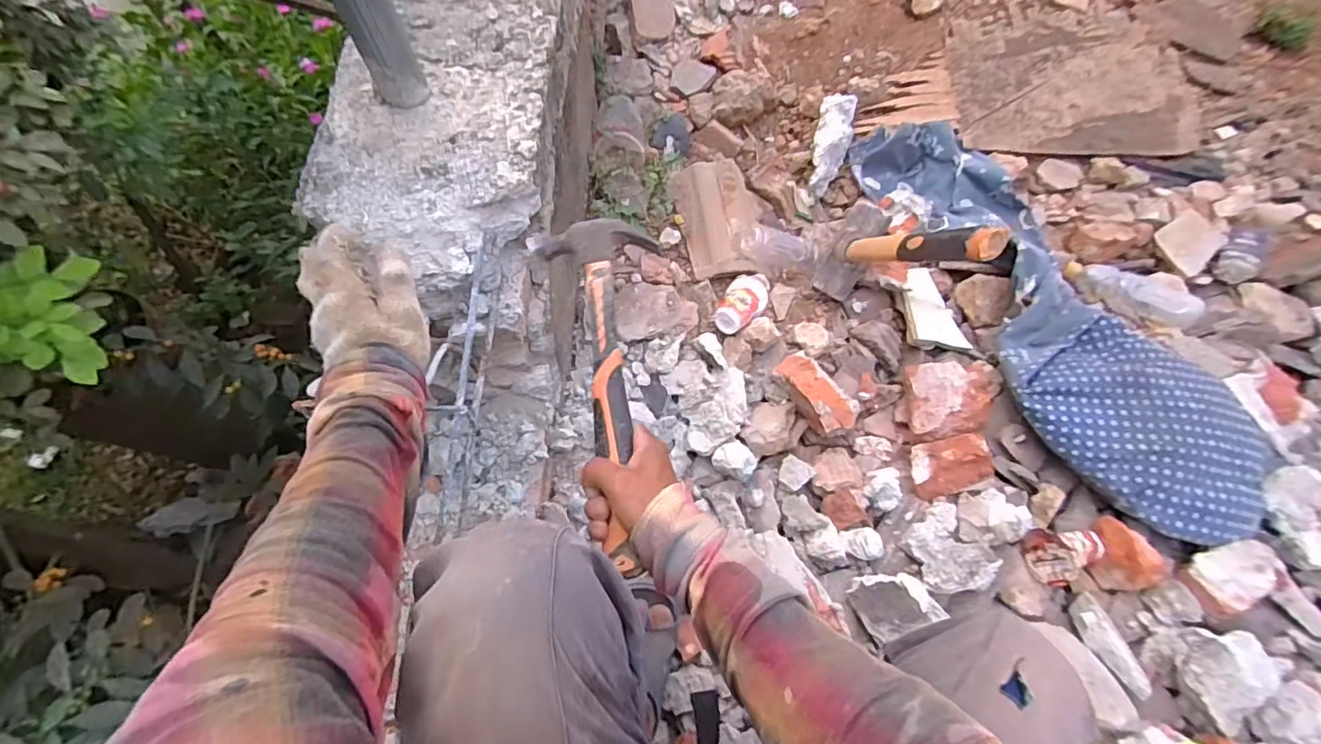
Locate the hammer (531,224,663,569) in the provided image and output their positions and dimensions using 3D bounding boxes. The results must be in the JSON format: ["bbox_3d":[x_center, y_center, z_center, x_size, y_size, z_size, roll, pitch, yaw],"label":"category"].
[{"bbox_3d":[-0.044,0.008,0.479,0.100,0.024,0.307,-6,72,-4],"label":"hammer"}]

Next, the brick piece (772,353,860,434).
[{"bbox_3d":[0.223,0.026,0.812,0.068,0.064,0.147,-29,58,-12],"label":"brick piece"}]

